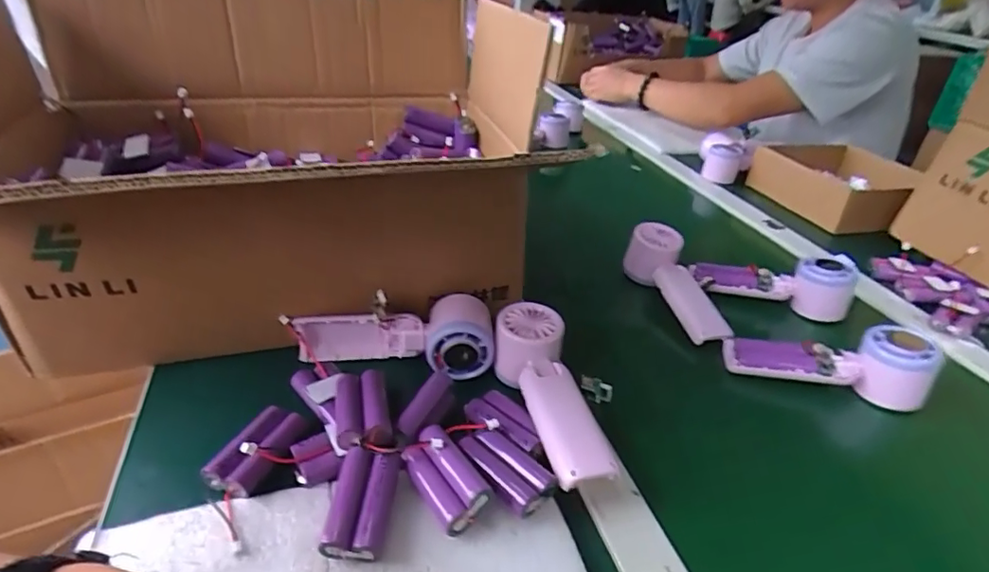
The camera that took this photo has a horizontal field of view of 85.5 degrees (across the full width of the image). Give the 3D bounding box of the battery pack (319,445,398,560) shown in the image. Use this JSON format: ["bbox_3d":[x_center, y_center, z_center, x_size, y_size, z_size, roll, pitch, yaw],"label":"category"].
[{"bbox_3d":[-0.083,0.133,0.327,0.037,0.022,0.063,6,33,3],"label":"battery pack"}]

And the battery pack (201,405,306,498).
[{"bbox_3d":[-0.162,0.110,0.365,0.033,0.017,0.067,14,31,18],"label":"battery pack"}]

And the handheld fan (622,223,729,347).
[{"bbox_3d":[0.200,-0.008,0.575,0.055,0.062,0.149,-8,35,-17],"label":"handheld fan"}]

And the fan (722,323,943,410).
[{"bbox_3d":[0.299,0.059,0.480,0.159,0.050,0.055,10,32,8],"label":"fan"}]

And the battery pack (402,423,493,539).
[{"bbox_3d":[-0.034,0.119,0.341,0.034,0.019,0.065,-40,44,-10],"label":"battery pack"}]

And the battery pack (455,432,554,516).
[{"bbox_3d":[0.007,0.121,0.354,0.040,0.020,0.065,-17,35,-31],"label":"battery pack"}]

